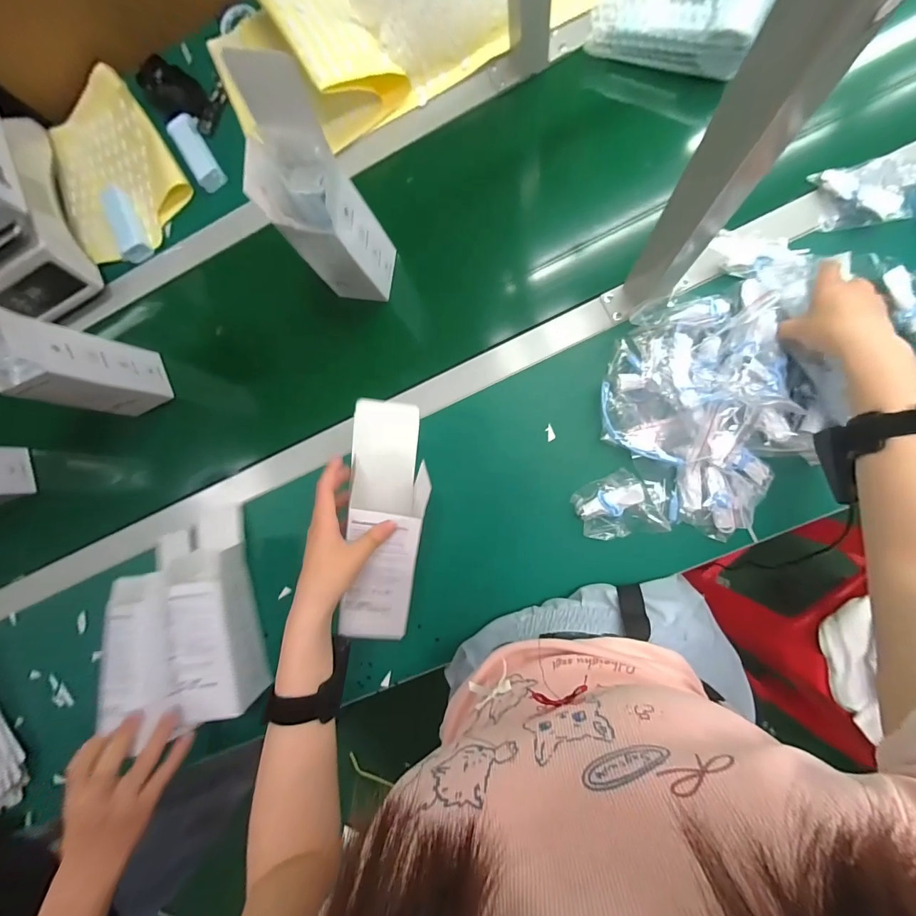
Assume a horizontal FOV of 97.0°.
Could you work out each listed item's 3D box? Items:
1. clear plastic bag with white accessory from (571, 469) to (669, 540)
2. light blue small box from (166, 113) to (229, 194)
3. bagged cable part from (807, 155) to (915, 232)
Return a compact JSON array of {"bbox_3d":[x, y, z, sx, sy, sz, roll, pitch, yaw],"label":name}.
[{"bbox_3d":[0.186,0.062,0.474,0.083,0.018,0.083,-28,85,7],"label":"clear plastic bag with white accessory"},{"bbox_3d":[-0.377,-0.441,0.583,0.036,0.022,0.102,-29,85,7],"label":"light blue small box"},{"bbox_3d":[0.467,-0.293,0.444,0.112,0.029,0.085,-8,88,8],"label":"bagged cable part"}]

